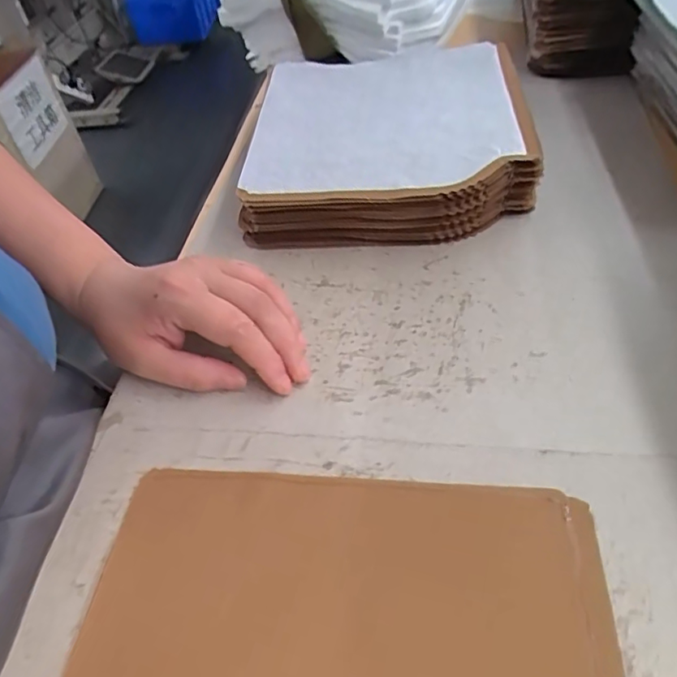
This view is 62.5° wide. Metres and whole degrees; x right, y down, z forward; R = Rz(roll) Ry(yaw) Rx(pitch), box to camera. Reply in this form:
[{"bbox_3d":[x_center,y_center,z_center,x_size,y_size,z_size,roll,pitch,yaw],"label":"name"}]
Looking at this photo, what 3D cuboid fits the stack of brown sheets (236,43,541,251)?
[{"bbox_3d":[0.044,-0.176,0.478,0.220,0.053,0.257,0,46,7],"label":"stack of brown sheets"}]

